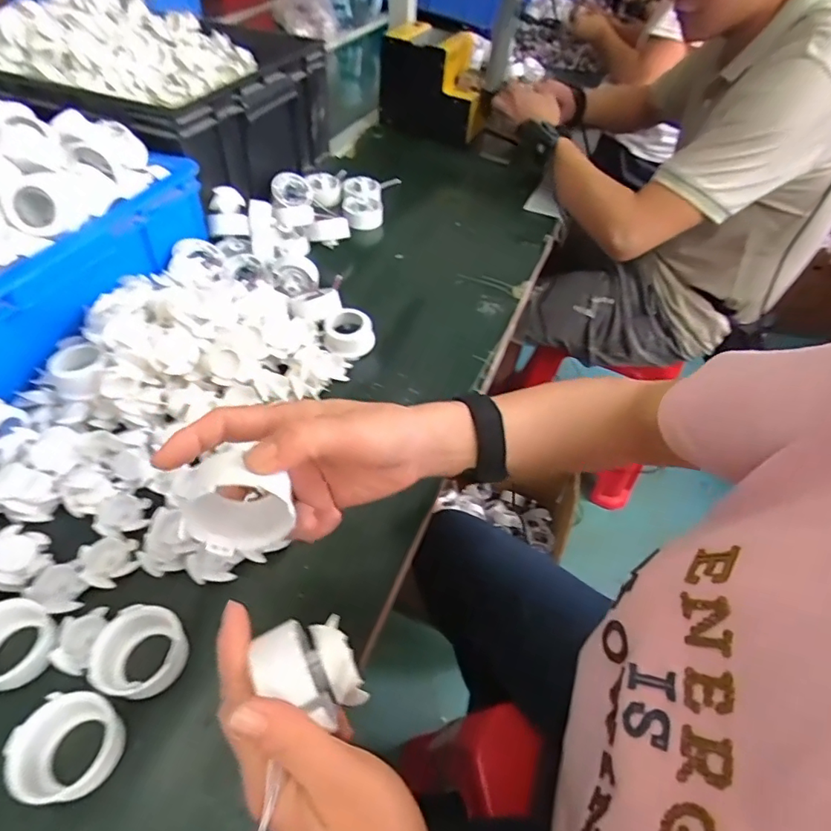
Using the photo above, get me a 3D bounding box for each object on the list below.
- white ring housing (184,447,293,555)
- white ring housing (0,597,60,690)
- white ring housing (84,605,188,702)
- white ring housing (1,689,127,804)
[{"bbox_3d":[-0.091,0.045,0.259,0.056,0.058,0.024,-8,50,-12],"label":"white ring housing"},{"bbox_3d":[-0.274,0.154,0.344,0.057,0.021,0.054,3,49,-3],"label":"white ring housing"},{"bbox_3d":[-0.183,0.159,0.344,0.053,0.024,0.056,3,49,-3],"label":"white ring housing"},{"bbox_3d":[-0.208,0.198,0.307,0.052,0.025,0.054,3,49,-3],"label":"white ring housing"}]

